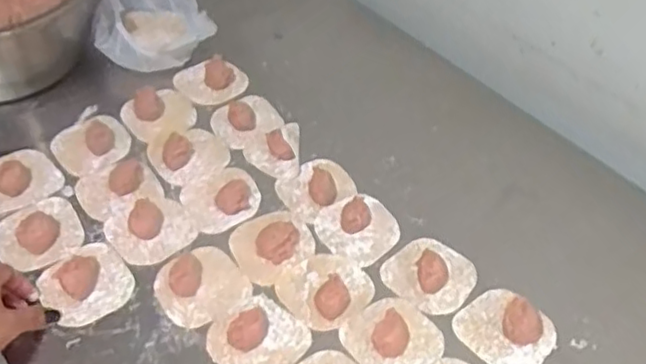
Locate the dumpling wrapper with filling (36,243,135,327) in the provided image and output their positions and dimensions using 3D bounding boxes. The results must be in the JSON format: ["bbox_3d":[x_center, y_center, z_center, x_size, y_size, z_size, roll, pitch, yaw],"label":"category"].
[{"bbox_3d":[-0.215,0.089,0.599,0.072,0.021,0.078,-28,54,-25],"label":"dumpling wrapper with filling"}]

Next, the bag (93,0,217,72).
[{"bbox_3d":[-0.206,-0.201,0.816,0.132,0.102,0.127,7,48,4],"label":"bag"}]

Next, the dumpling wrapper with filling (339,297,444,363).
[{"bbox_3d":[0.063,0.131,0.572,0.079,0.023,0.077,1,48,-1],"label":"dumpling wrapper with filling"}]

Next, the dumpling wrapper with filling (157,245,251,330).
[{"bbox_3d":[-0.111,0.090,0.599,0.077,0.023,0.076,1,48,-1],"label":"dumpling wrapper with filling"}]

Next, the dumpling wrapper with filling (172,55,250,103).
[{"bbox_3d":[-0.135,-0.124,0.794,0.080,0.024,0.058,-20,52,-20],"label":"dumpling wrapper with filling"}]

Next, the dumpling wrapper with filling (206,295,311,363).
[{"bbox_3d":[-0.056,0.128,0.562,0.074,0.029,0.077,1,48,-1],"label":"dumpling wrapper with filling"}]

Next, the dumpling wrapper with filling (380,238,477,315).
[{"bbox_3d":[0.102,0.081,0.619,0.078,0.021,0.073,1,48,-1],"label":"dumpling wrapper with filling"}]

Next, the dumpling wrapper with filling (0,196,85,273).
[{"bbox_3d":[-0.274,0.046,0.631,0.076,0.020,0.080,-22,52,-21],"label":"dumpling wrapper with filling"}]

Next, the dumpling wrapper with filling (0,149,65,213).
[{"bbox_3d":[-0.311,-0.002,0.674,0.077,0.025,0.068,-33,57,-28],"label":"dumpling wrapper with filling"}]

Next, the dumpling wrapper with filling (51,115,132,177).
[{"bbox_3d":[-0.252,-0.042,0.718,0.078,0.018,0.069,-22,52,-21],"label":"dumpling wrapper with filling"}]

